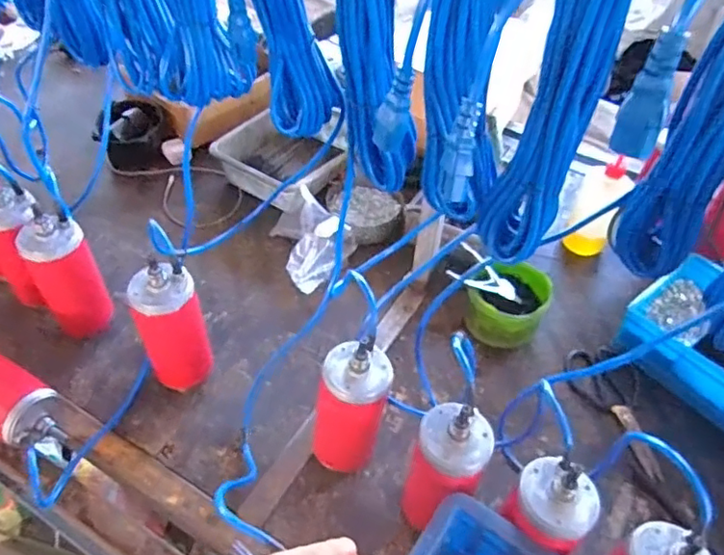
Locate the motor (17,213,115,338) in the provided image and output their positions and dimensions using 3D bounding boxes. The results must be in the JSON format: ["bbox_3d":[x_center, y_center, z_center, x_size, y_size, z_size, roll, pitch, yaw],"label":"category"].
[{"bbox_3d":[-0.396,0.000,0.777,0.078,0.168,0.073,-27,54,-27],"label":"motor"}]

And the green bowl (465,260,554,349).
[{"bbox_3d":[0.219,0.044,0.875,0.121,0.082,0.124,34,53,25],"label":"green bowl"}]

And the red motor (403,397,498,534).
[{"bbox_3d":[0.081,0.215,0.623,0.089,0.194,0.092,19,48,13],"label":"red motor"}]

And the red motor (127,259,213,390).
[{"bbox_3d":[-0.239,0.065,0.734,0.075,0.195,0.070,-14,49,-17],"label":"red motor"}]

